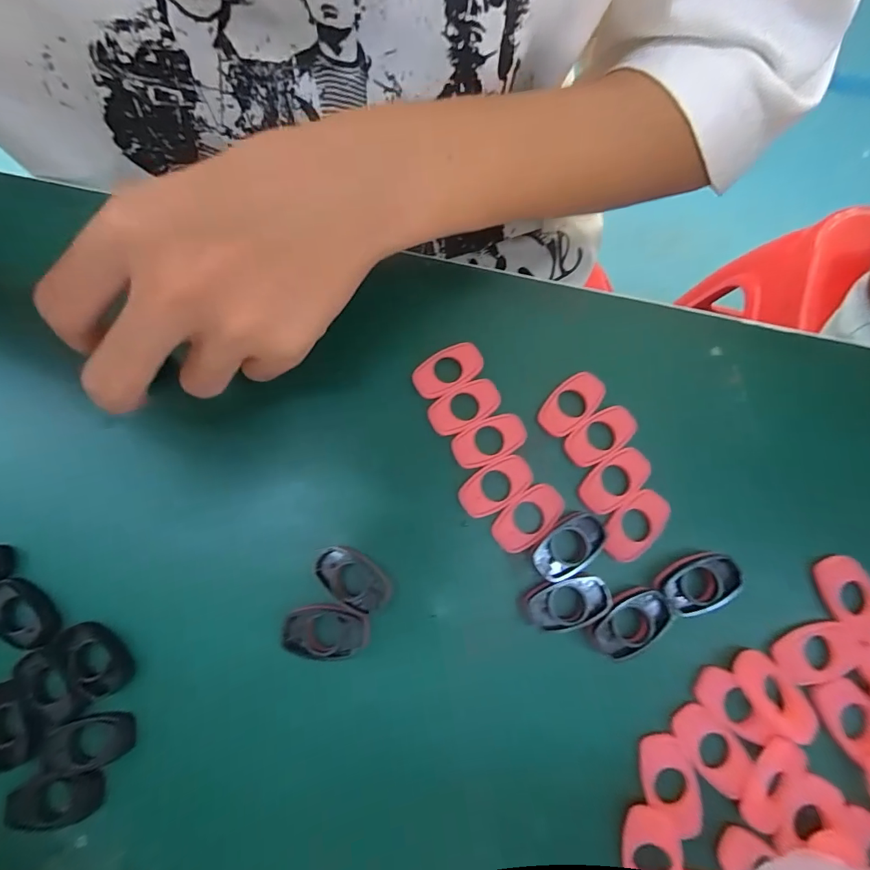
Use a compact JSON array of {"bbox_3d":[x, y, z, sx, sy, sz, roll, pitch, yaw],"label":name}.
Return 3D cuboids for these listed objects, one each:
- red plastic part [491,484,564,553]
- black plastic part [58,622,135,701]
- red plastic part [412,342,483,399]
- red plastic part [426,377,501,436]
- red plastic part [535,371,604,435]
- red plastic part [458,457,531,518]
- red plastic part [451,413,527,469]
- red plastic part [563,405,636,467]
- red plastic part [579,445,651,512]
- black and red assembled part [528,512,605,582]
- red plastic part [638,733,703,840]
[{"bbox_3d":[0.039,0.035,0.178,0.032,0.004,0.019,-42,81,-6],"label":"red plastic part"},{"bbox_3d":[-0.135,0.088,0.167,0.022,0.004,0.031,-36,80,-5],"label":"black plastic part"},{"bbox_3d":[0.006,-0.029,0.190,0.033,0.004,0.018,-31,80,-5],"label":"red plastic part"},{"bbox_3d":[0.013,-0.013,0.187,0.033,0.004,0.018,-31,80,-4],"label":"red plastic part"},{"bbox_3d":[0.061,-0.014,0.187,0.032,0.004,0.018,-43,81,-6],"label":"red plastic part"},{"bbox_3d":[0.026,0.022,0.180,0.032,0.004,0.018,-35,80,-5],"label":"red plastic part"},{"bbox_3d":[0.024,0.003,0.184,0.032,0.004,0.018,-25,80,-3],"label":"red plastic part"},{"bbox_3d":[0.072,0.000,0.184,0.032,0.004,0.018,-37,81,-6],"label":"red plastic part"},{"bbox_3d":[0.076,0.020,0.179,0.031,0.004,0.019,-34,80,-5],"label":"red plastic part"},{"bbox_3d":[0.054,0.045,0.172,0.030,0.008,0.019,-42,81,-6],"label":"black and red assembled part"},{"bbox_3d":[0.087,0.129,0.155,0.019,0.005,0.029,-3,79,1],"label":"red plastic part"}]

